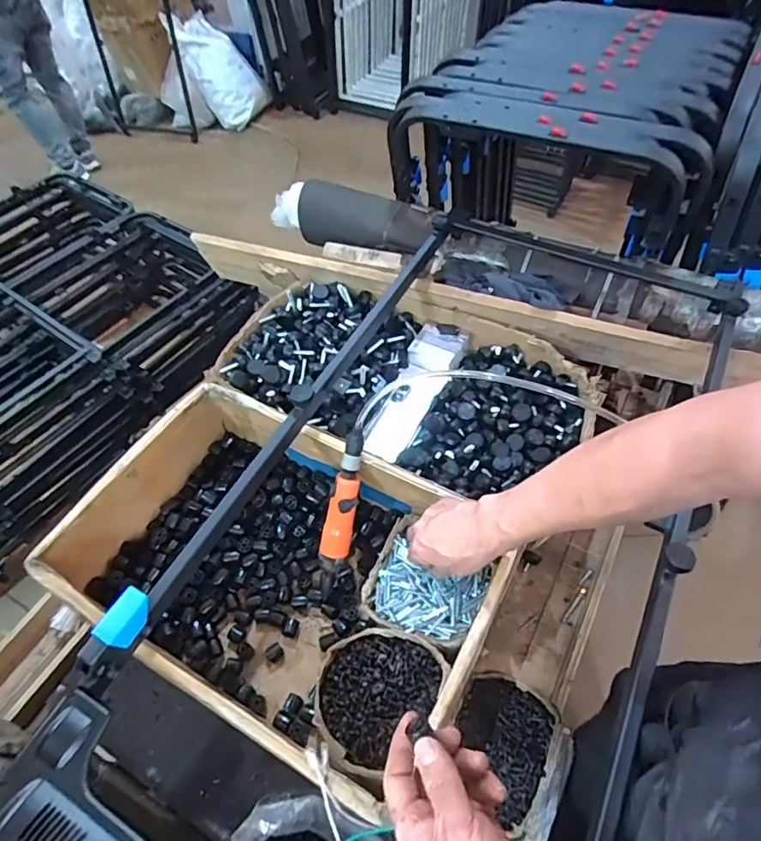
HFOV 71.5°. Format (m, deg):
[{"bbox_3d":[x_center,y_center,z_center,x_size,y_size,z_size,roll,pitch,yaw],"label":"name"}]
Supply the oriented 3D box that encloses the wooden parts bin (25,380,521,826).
[{"bbox_3d":[-0.131,0.196,0.712,0.489,0.171,0.326,23,59,18],"label":"wooden parts bin"}]

